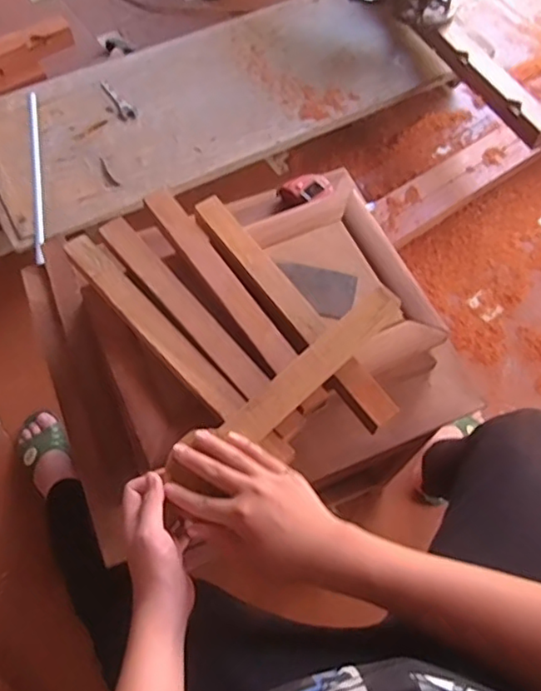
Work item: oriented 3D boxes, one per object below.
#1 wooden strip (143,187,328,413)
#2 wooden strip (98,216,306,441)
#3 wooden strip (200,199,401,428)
[{"bbox_3d":[-0.047,-0.060,0.686,0.033,0.018,0.323,-32,70,-16],"label":"wooden strip"},{"bbox_3d":[-0.082,-0.029,0.667,0.032,0.011,0.325,-37,71,-18],"label":"wooden strip"},{"bbox_3d":[0.023,-0.048,0.676,0.033,0.014,0.330,-33,70,-17],"label":"wooden strip"}]

